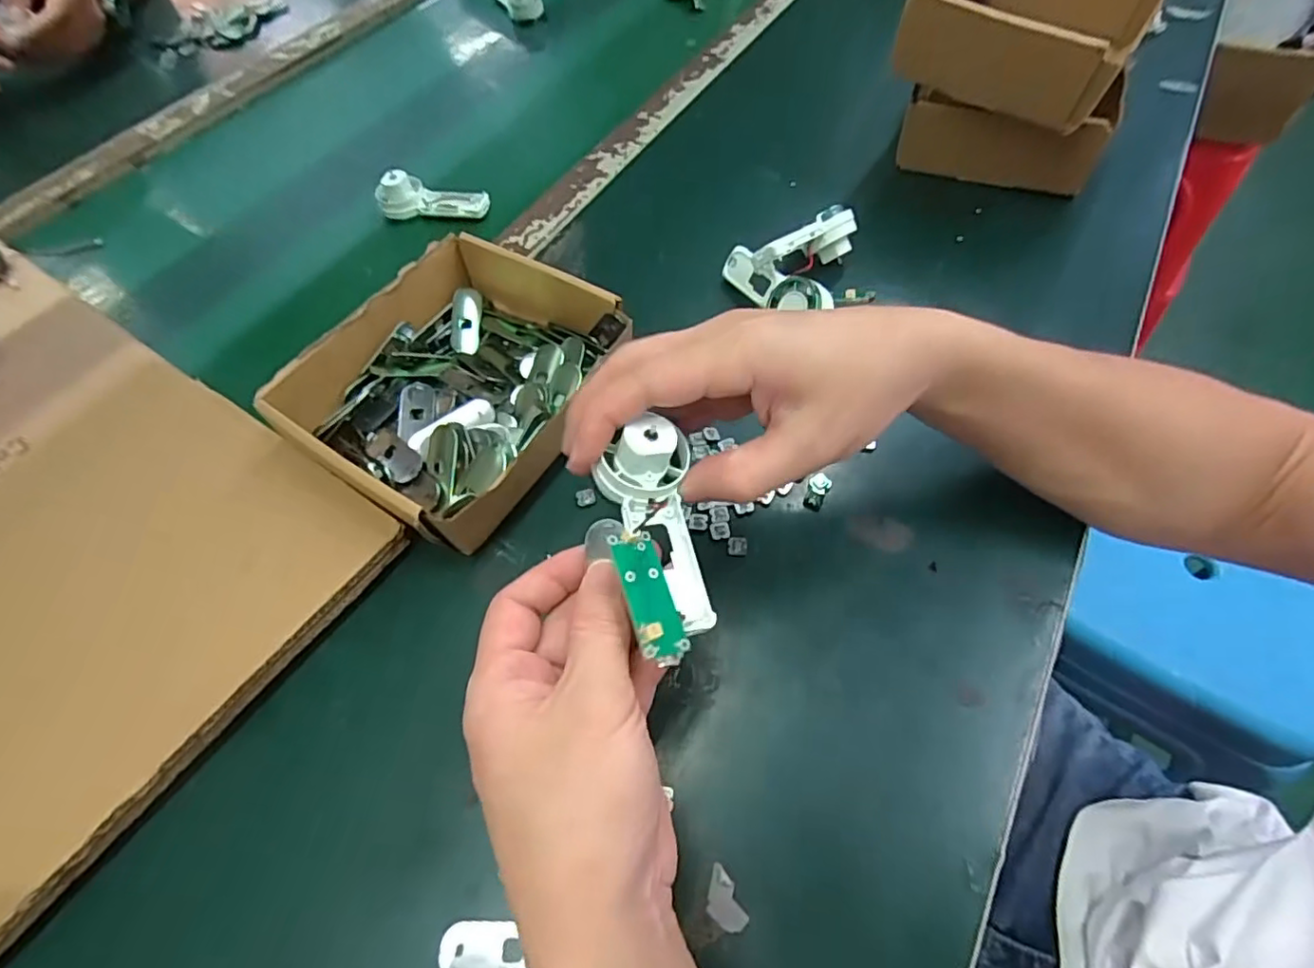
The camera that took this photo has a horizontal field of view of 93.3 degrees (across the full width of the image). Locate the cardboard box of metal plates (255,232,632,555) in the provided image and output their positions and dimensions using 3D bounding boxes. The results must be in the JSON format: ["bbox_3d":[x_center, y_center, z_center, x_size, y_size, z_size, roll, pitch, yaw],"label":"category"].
[{"bbox_3d":[-0.113,-0.056,0.362,0.149,0.052,0.171,26,62,17],"label":"cardboard box of metal plates"}]

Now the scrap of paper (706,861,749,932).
[{"bbox_3d":[0.026,0.166,0.248,0.013,0.004,0.023,-24,60,-13],"label":"scrap of paper"}]

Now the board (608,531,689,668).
[{"bbox_3d":[-0.002,0.040,0.224,0.018,0.005,0.049,-4,61,-30],"label":"board"}]

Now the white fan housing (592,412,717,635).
[{"bbox_3d":[-0.002,0.018,0.246,0.037,0.023,0.081,-7,79,-7],"label":"white fan housing"}]

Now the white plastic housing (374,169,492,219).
[{"bbox_3d":[-0.181,-0.235,0.500,0.088,0.027,0.029,4,58,5],"label":"white plastic housing"}]

